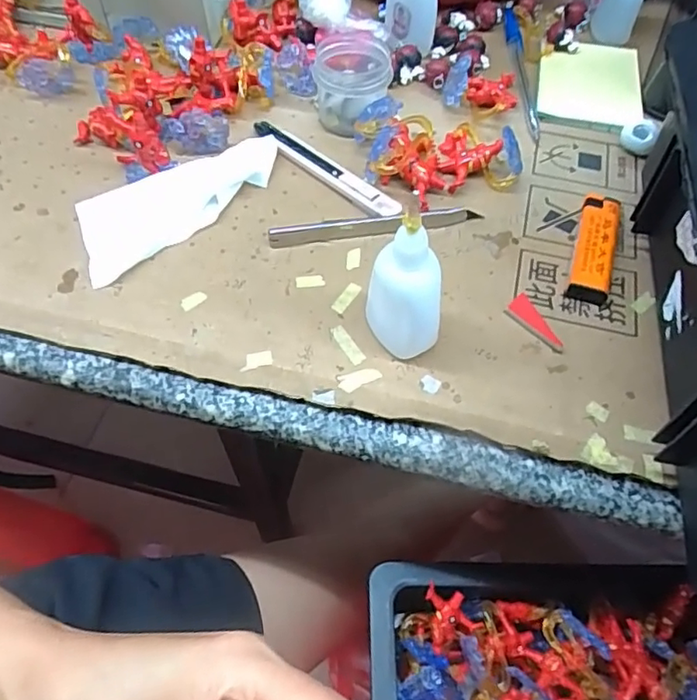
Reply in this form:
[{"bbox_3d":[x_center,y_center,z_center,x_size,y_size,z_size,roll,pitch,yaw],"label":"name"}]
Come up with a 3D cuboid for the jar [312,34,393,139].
[{"bbox_3d":[0.002,-0.188,0.403,0.051,0.045,0.063,-2,58,-1],"label":"jar"}]

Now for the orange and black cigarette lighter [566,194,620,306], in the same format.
[{"bbox_3d":[0.151,-0.064,0.352,0.023,0.014,0.084,16,59,10],"label":"orange and black cigarette lighter"}]

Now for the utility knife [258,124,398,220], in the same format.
[{"bbox_3d":[-0.016,-0.123,0.382,0.129,0.012,0.020,39,66,22],"label":"utility knife"}]

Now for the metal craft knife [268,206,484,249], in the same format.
[{"bbox_3d":[0.017,-0.078,0.360,0.132,0.010,0.012,-10,58,-6],"label":"metal craft knife"}]

